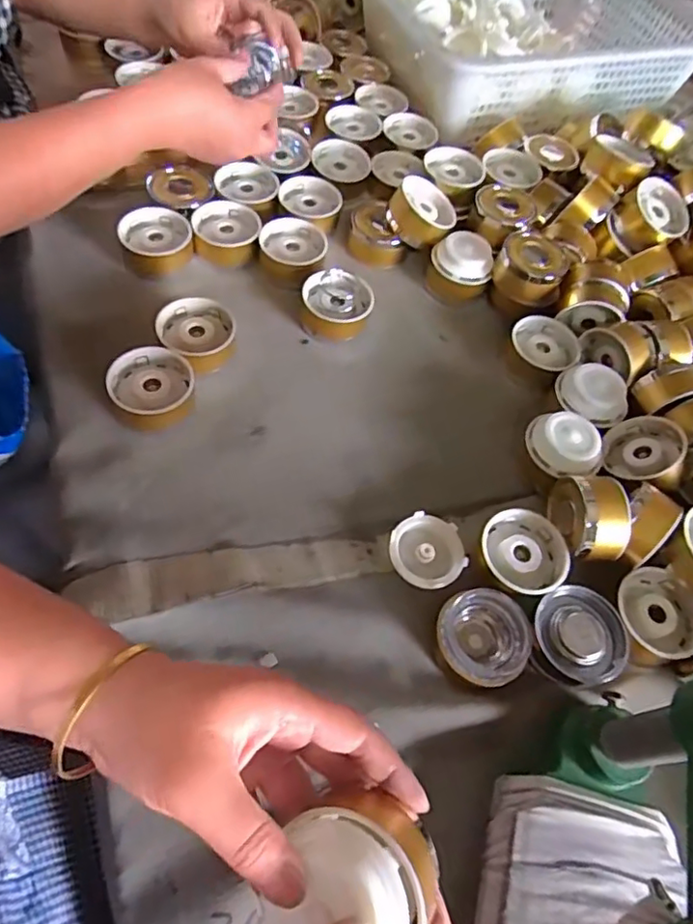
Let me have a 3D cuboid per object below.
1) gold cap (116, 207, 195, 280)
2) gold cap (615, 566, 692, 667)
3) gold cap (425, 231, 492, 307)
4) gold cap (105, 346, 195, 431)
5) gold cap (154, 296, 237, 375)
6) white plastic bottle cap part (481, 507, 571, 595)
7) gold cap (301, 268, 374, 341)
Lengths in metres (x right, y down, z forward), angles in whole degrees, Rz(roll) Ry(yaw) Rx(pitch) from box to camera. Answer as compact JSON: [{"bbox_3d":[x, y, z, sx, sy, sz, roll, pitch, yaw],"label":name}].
[{"bbox_3d":[-0.185,-0.219,0.572,0.065,0.031,0.073,-10,61,-15],"label":"gold cap"},{"bbox_3d":[0.236,0.118,0.442,0.068,0.023,0.068,-32,67,-20],"label":"gold cap"},{"bbox_3d":[0.119,-0.208,0.616,0.055,0.046,0.057,-10,61,-18],"label":"gold cap"},{"bbox_3d":[-0.160,-0.055,0.486,0.066,0.027,0.078,-10,61,-15],"label":"gold cap"},{"bbox_3d":[-0.133,-0.115,0.531,0.068,0.031,0.073,4,59,-7],"label":"gold cap"},{"bbox_3d":[0.140,0.074,0.464,0.066,0.036,0.067,4,59,-7],"label":"white plastic bottle cap part"},{"bbox_3d":[-0.009,-0.154,0.570,0.067,0.036,0.059,1,58,-12],"label":"gold cap"}]

